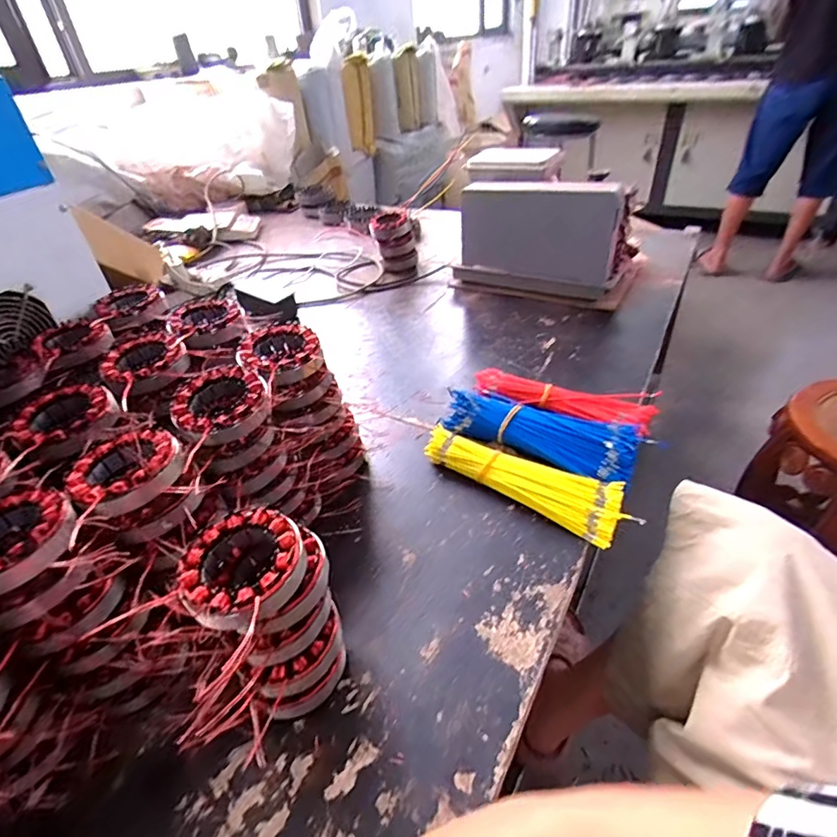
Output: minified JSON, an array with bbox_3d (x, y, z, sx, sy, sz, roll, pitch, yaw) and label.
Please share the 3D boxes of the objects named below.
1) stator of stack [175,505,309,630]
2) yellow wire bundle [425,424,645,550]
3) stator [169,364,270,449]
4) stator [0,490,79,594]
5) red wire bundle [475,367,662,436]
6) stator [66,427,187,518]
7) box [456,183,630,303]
[{"bbox_3d":[-0.128,0.109,0.359,0.088,0.027,0.088,-26,43,-25],"label":"stator of stack"},{"bbox_3d":[0.124,0.069,0.582,0.250,0.034,0.072,24,46,32],"label":"yellow wire bundle"},{"bbox_3d":[-0.190,-0.014,0.470,0.087,0.029,0.094,-20,40,-18],"label":"stator"},{"bbox_3d":[-0.299,0.091,0.356,0.085,0.023,0.094,-32,45,-30],"label":"stator"},{"bbox_3d":[0.198,-0.026,0.687,0.249,0.036,0.070,14,42,23],"label":"red wire bundle"},{"bbox_3d":[-0.246,0.043,0.412,0.085,0.025,0.090,-30,44,-28],"label":"stator"},{"bbox_3d":[0.225,-0.340,0.940,0.313,0.200,0.077,15,42,24],"label":"box"}]

